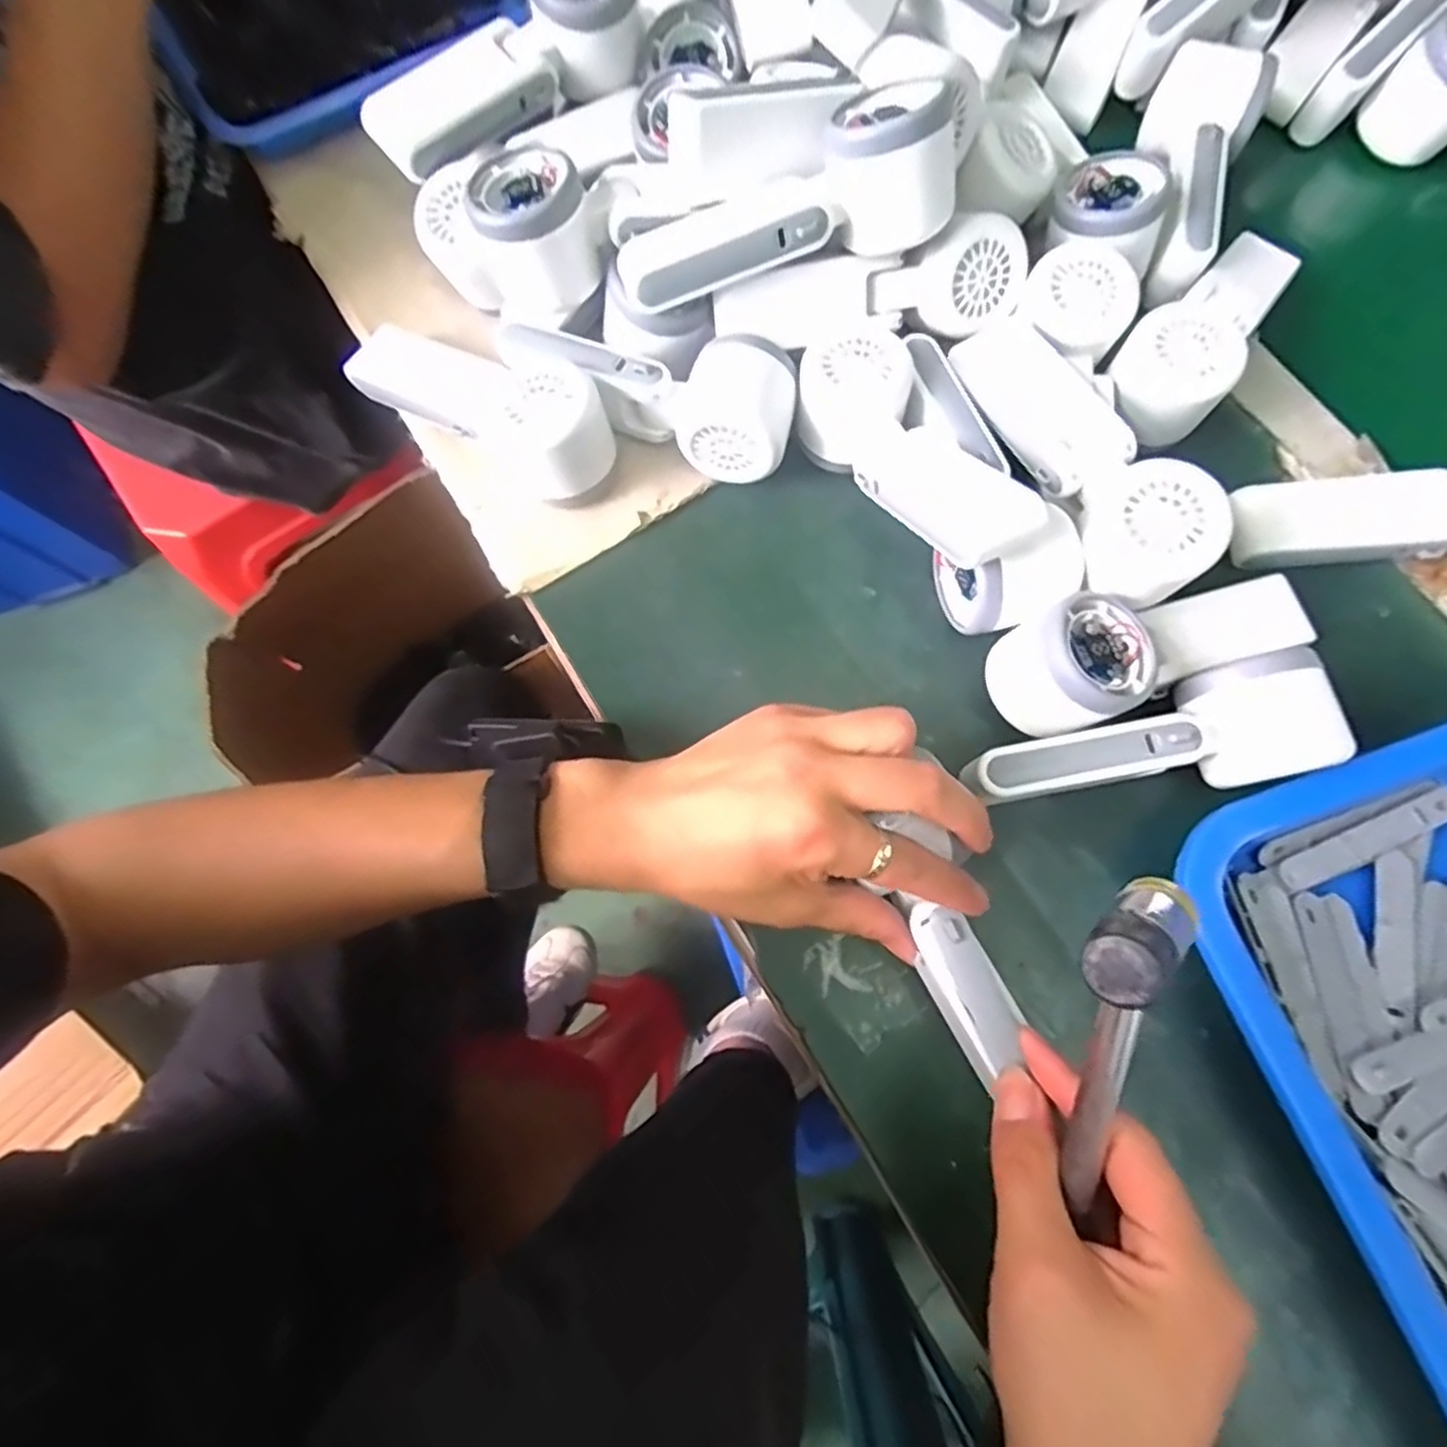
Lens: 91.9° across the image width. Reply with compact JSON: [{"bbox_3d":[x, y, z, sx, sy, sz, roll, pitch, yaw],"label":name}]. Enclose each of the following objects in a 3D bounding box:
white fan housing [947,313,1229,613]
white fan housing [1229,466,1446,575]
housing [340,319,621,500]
[{"bbox_3d":[0.172,-0.138,0.344,0.055,0.047,0.175,-22,76,-5],"label":"white fan housing"},{"bbox_3d":[0.353,-0.106,0.359,0.163,0.043,0.053,-4,75,14],"label":"white fan housing"},{"bbox_3d":[-0.137,-0.185,0.383,0.173,0.052,0.060,35,78,9],"label":"housing"}]

